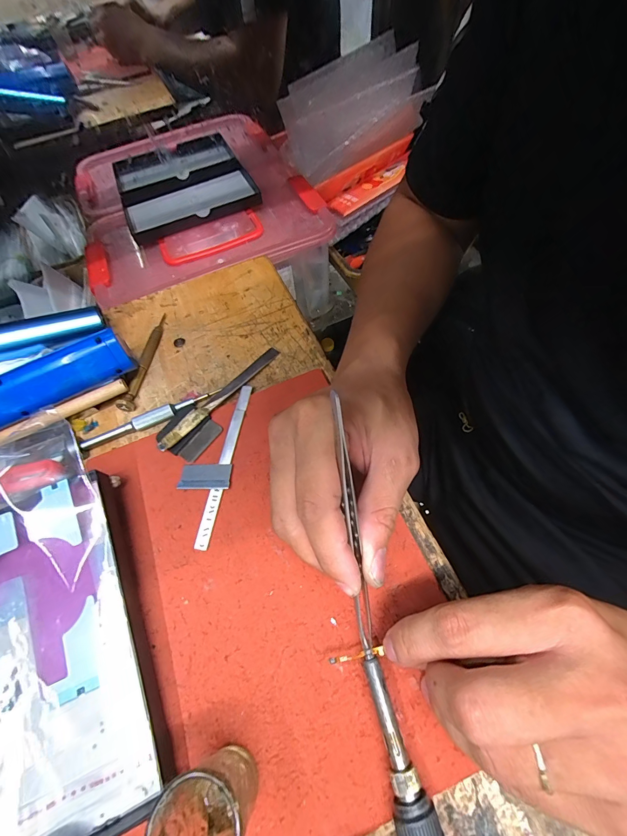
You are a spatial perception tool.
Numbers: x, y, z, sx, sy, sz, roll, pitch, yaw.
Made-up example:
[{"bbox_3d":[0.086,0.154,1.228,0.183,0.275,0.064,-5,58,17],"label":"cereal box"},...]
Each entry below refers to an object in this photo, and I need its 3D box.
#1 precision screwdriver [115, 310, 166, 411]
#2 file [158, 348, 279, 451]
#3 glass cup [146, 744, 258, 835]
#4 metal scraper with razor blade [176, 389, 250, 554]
[{"bbox_3d":[-0.152,-0.054,0.305,0.015,0.007,0.106,2,61,6],"label":"precision screwdriver"},{"bbox_3d":[-0.074,-0.019,0.280,0.015,0.007,0.124,33,62,20],"label":"file"},{"bbox_3d":[-0.044,0.168,0.145,0.037,0.043,0.032,-20,61,-7],"label":"glass cup"},{"bbox_3d":[-0.075,0.028,0.251,0.036,0.008,0.124,5,57,3],"label":"metal scraper with razor blade"}]

